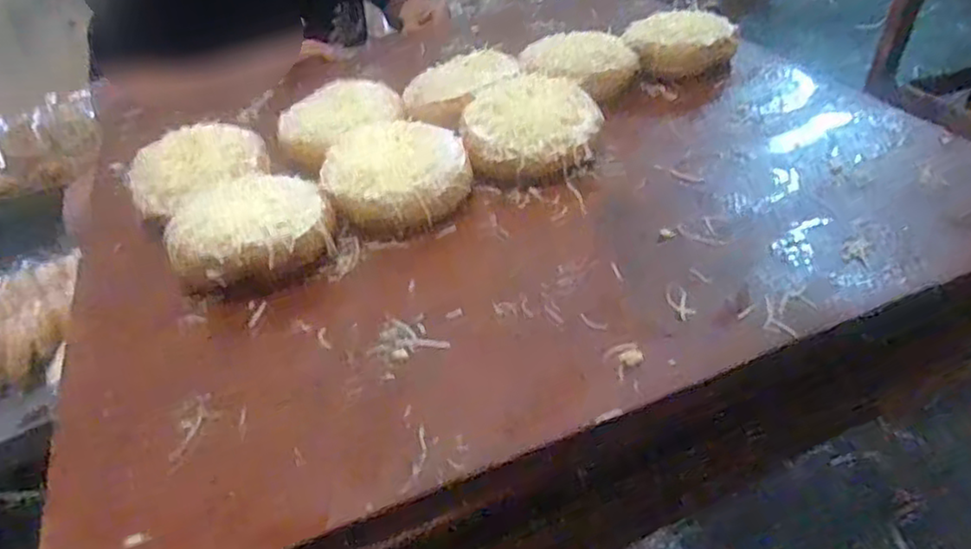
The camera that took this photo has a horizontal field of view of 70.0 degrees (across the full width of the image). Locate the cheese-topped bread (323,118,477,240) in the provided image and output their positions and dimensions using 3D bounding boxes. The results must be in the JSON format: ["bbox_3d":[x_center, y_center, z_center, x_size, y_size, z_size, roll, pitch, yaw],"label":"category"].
[{"bbox_3d":[-0.058,-0.067,0.471,0.100,0.042,0.091,-17,39,-12],"label":"cheese-topped bread"}]

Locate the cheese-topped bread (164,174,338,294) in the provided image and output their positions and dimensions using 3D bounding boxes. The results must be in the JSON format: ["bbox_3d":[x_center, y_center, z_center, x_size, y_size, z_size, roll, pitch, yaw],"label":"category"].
[{"bbox_3d":[-0.143,-0.026,0.433,0.100,0.045,0.089,-23,40,-19],"label":"cheese-topped bread"}]

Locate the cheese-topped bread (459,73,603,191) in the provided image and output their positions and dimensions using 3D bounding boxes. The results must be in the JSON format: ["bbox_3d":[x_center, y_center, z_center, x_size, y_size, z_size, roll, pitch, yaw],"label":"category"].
[{"bbox_3d":[0.034,-0.104,0.500,0.100,0.043,0.093,-4,38,4],"label":"cheese-topped bread"}]

